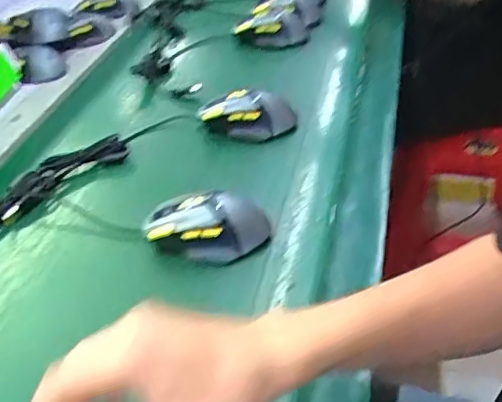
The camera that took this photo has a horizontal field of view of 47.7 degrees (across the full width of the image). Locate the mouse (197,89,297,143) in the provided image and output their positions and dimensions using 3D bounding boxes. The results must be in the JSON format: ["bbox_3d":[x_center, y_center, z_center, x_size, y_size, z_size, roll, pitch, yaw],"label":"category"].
[{"bbox_3d":[-0.005,-0.109,0.700,0.117,0.044,0.070,-1,38,3],"label":"mouse"}]

